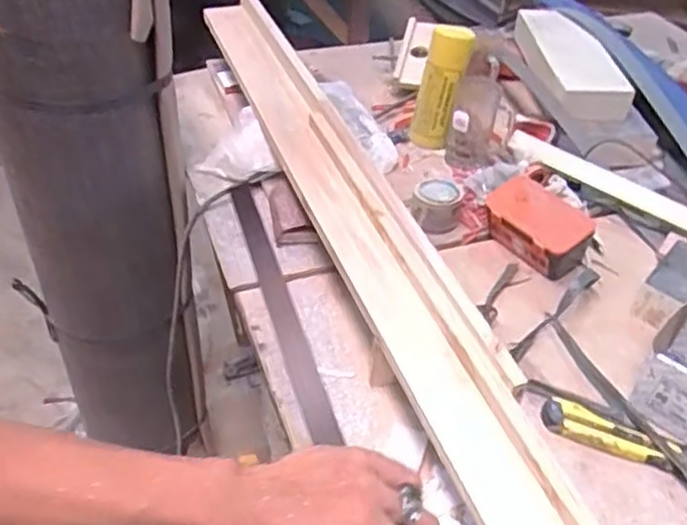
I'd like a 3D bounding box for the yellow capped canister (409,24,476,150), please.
[{"bbox_3d":[0.158,-0.278,1.147,0.069,0.210,0.049,18,44,16],"label":"yellow capped canister"}]

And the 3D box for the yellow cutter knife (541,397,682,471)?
[{"bbox_3d":[0.294,0.190,0.777,0.143,0.022,0.039,18,44,16],"label":"yellow cutter knife"}]

